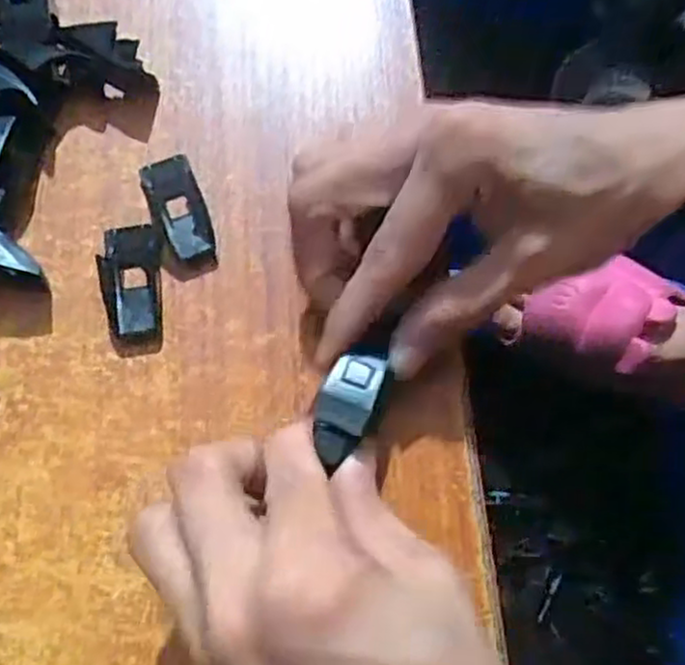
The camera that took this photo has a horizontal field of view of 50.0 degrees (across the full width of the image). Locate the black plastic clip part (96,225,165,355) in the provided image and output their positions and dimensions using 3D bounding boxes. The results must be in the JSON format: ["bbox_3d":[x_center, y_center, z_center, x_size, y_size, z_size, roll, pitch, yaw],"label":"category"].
[{"bbox_3d":[-0.074,-0.015,0.256,0.021,0.005,0.046,-6,71,-2],"label":"black plastic clip part"}]

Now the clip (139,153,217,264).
[{"bbox_3d":[-0.059,-0.044,0.266,0.018,0.005,0.044,-22,72,-8],"label":"clip"}]

